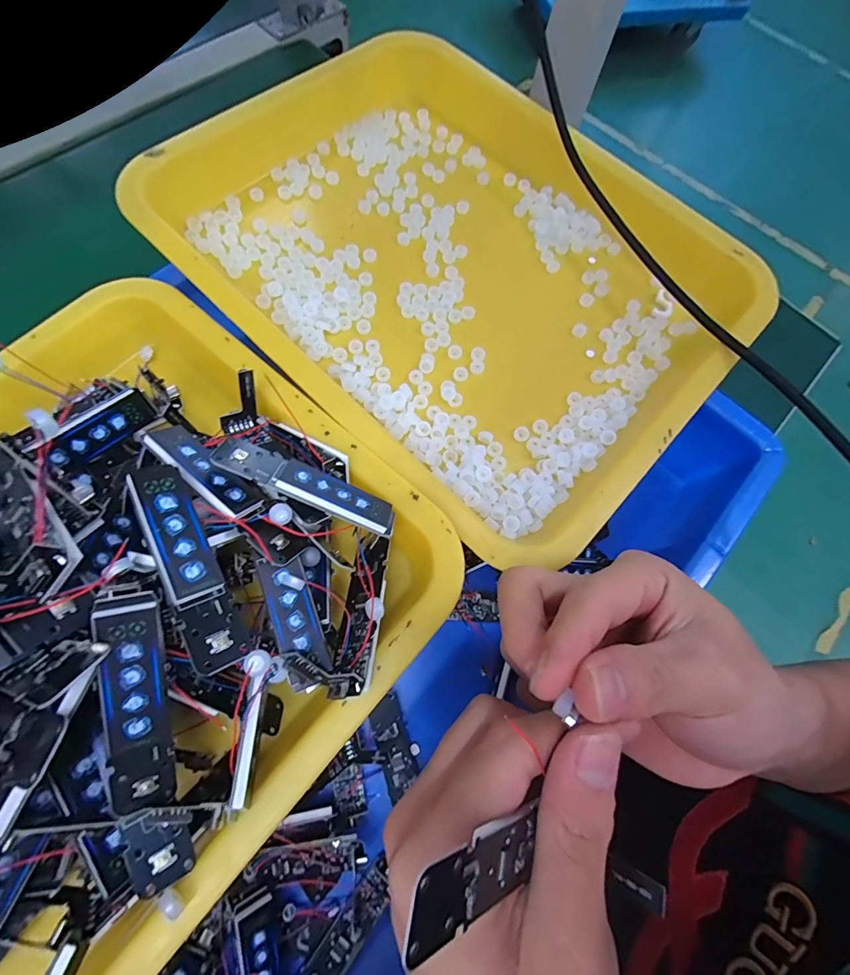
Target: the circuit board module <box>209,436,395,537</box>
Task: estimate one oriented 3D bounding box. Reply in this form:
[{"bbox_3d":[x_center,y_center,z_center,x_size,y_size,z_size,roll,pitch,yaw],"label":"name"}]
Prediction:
[{"bbox_3d":[-0.048,-0.001,0.179,0.077,0.005,0.023,27,42,-7],"label":"circuit board module"}]

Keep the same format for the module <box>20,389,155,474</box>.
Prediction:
[{"bbox_3d":[-0.148,-0.025,0.191,0.004,0.017,0.049,18,52,39],"label":"module"}]

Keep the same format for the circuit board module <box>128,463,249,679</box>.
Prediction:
[{"bbox_3d":[-0.091,0.016,0.153,0.018,0.004,0.053,-19,78,-45],"label":"circuit board module"}]

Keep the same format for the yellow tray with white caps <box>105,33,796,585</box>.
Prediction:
[{"bbox_3d":[0.008,-0.151,0.262,0.362,0.047,0.253,43,73,9],"label":"yellow tray with white caps"}]

